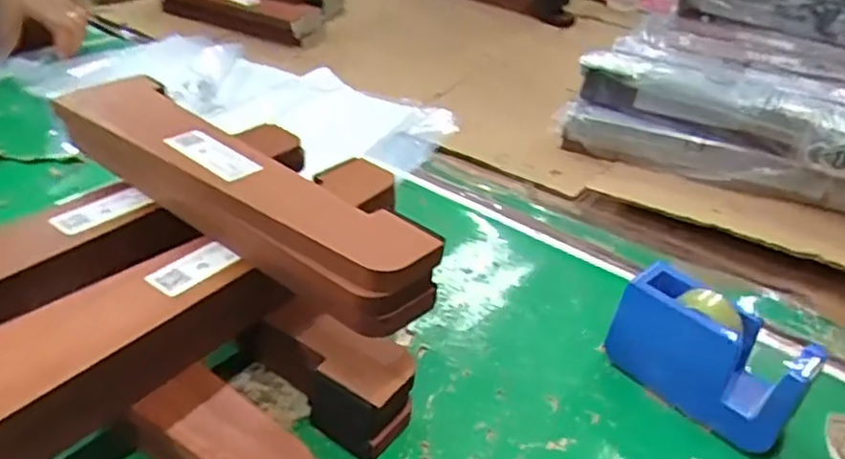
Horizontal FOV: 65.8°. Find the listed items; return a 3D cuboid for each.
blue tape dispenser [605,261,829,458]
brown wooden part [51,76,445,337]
[{"bbox_3d":[0.203,0.088,0.467,0.046,0.080,0.129,-25,44,-36],"label":"blue tape dispenser"},{"bbox_3d":[-0.136,-0.033,0.464,0.345,0.046,0.081,28,40,29],"label":"brown wooden part"}]

